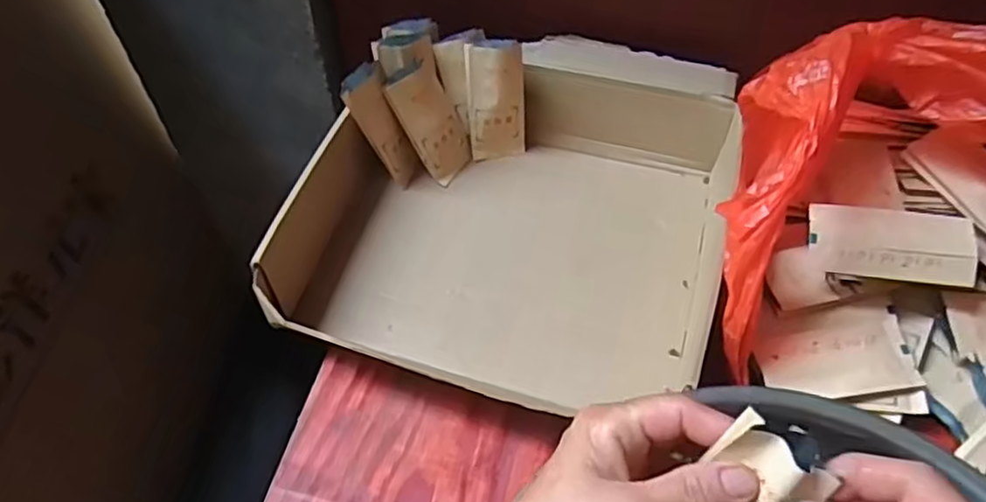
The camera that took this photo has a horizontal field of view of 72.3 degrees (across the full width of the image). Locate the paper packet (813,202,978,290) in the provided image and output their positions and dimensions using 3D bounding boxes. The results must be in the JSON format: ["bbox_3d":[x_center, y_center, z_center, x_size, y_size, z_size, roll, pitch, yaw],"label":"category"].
[{"bbox_3d":[0.289,-0.004,0.488,0.109,0.011,0.048,6,96,12],"label":"paper packet"}]

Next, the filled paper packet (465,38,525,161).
[{"bbox_3d":[0.003,-0.141,0.633,0.051,0.109,0.022,-7,33,-5],"label":"filled paper packet"}]

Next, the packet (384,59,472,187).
[{"bbox_3d":[-0.057,-0.116,0.622,0.026,0.108,0.054,9,49,41],"label":"packet"}]

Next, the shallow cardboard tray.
[{"bbox_3d":[0.017,-0.045,0.580,0.346,0.089,0.326,13,55,9],"label":"shallow cardboard tray"}]

